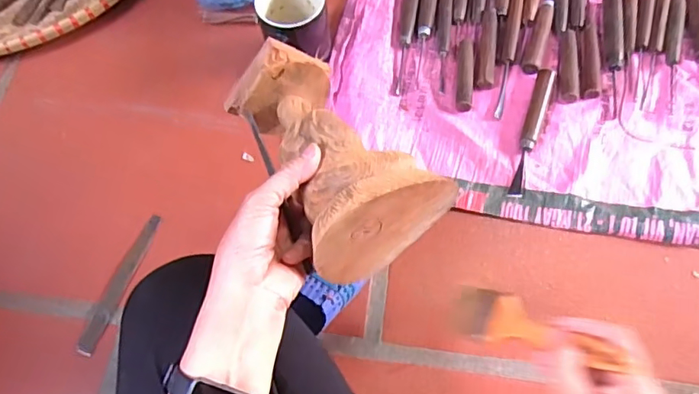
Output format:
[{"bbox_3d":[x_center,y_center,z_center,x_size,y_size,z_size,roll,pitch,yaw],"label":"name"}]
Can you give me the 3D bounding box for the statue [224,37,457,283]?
[{"bbox_3d":[-0.016,-0.036,0.424,0.101,0.092,0.177,-31,67,-10],"label":"statue"}]

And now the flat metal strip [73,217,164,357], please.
[{"bbox_3d":[-0.248,0.092,0.582,0.020,0.008,0.159,17,68,11],"label":"flat metal strip"}]

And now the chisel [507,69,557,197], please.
[{"bbox_3d":[0.210,-0.079,0.618,0.021,0.018,0.166,18,68,11],"label":"chisel"}]

